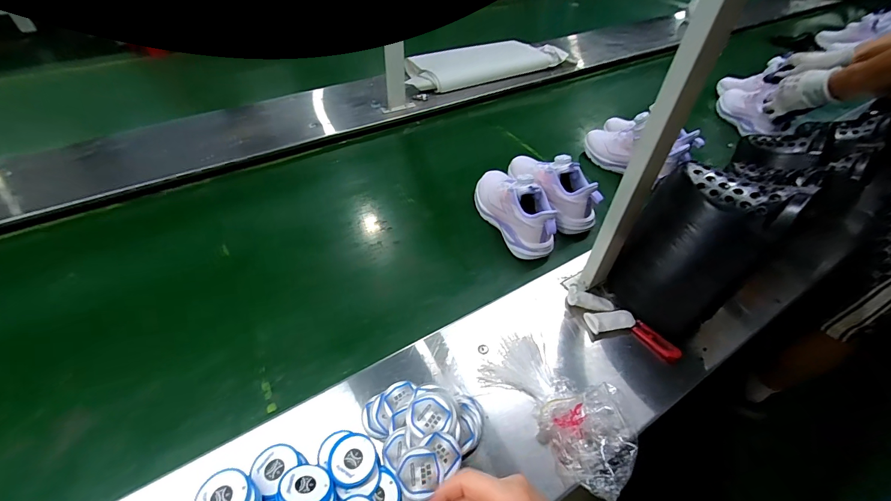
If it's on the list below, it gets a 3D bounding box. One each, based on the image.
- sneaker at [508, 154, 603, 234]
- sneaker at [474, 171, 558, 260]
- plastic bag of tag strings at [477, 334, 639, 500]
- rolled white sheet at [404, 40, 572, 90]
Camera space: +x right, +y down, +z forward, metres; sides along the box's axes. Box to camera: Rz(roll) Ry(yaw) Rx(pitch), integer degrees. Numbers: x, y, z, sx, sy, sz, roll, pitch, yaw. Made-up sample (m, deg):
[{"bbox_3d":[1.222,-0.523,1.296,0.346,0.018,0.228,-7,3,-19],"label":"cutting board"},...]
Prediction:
[{"bbox_3d":[0.207,-0.135,0.739,0.077,0.119,0.231,-21,55,-23],"label":"sneaker"},{"bbox_3d":[0.122,-0.085,0.681,0.074,0.123,0.217,-16,53,-19],"label":"sneaker"},{"bbox_3d":[0.138,0.178,0.449,0.113,0.026,0.199,-23,43,-24],"label":"plastic bag of tag strings"},{"bbox_3d":[0.130,-0.561,1.118,0.525,0.061,0.125,-21,55,-23],"label":"rolled white sheet"}]

